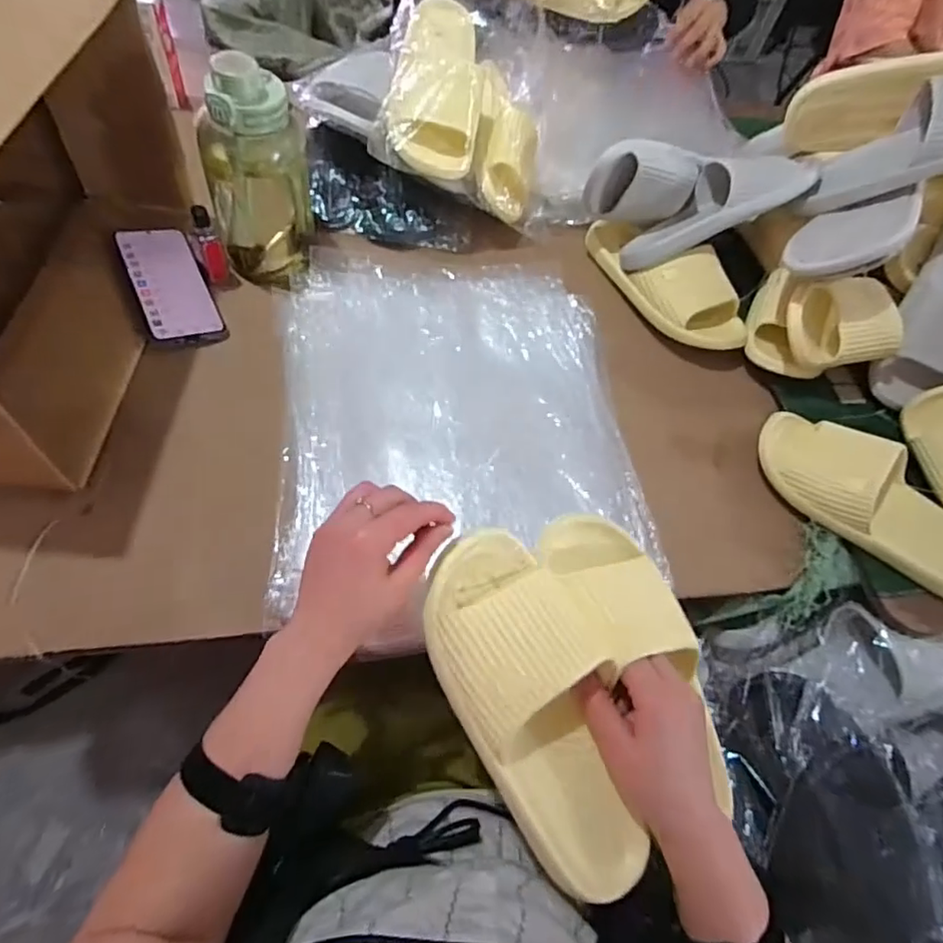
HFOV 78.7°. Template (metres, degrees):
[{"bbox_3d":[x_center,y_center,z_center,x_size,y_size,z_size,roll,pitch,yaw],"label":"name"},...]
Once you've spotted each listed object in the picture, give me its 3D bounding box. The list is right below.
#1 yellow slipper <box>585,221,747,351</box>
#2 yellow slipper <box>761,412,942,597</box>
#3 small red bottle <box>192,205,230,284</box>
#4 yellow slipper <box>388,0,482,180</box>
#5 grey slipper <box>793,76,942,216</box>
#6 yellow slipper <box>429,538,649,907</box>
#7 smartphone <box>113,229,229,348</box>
[{"bbox_3d":[0.254,-0.257,0.745,0.108,0.061,0.251,-20,67,-19],"label":"yellow slipper"},{"bbox_3d":[0.429,0.032,0.614,0.255,0.077,0.099,36,62,10],"label":"yellow slipper"},{"bbox_3d":[-0.291,-0.250,0.640,0.027,0.084,0.032,-20,66,-18],"label":"small red bottle"},{"bbox_3d":[-0.041,-0.487,0.705,0.102,0.063,0.244,3,77,-1],"label":"yellow slipper"},{"bbox_3d":[0.518,-0.388,0.665,0.255,0.072,0.090,-17,48,36],"label":"grey slipper"},{"bbox_3d":[0.047,0.171,0.415,0.108,0.070,0.257,-18,85,-14],"label":"yellow slipper"},{"bbox_3d":[-0.332,-0.205,0.637,0.077,0.006,0.166,-17,69,-28],"label":"smartphone"}]

